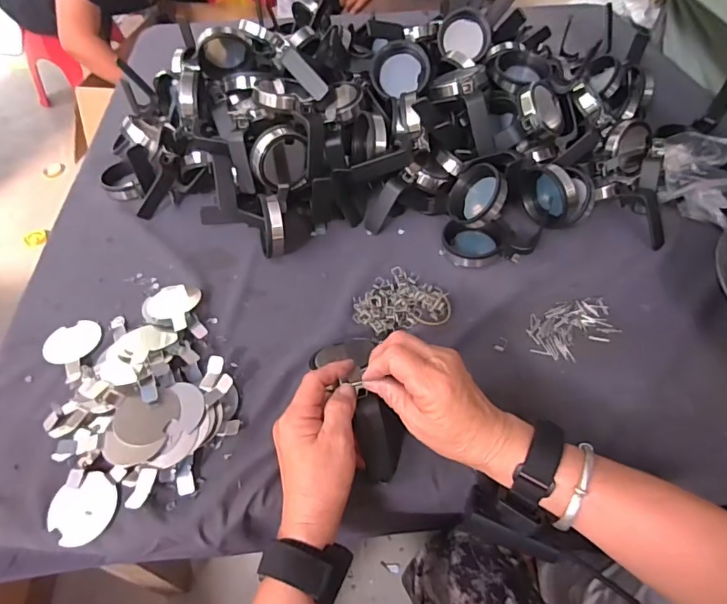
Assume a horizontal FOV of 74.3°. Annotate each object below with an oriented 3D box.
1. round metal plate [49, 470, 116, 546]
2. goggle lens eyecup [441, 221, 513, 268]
[{"bbox_3d":[-0.230,0.171,0.395,0.053,0.004,0.050,-1,61,2],"label":"round metal plate"},{"bbox_3d":[0.131,-0.071,0.565,0.074,0.030,0.041,5,51,4],"label":"goggle lens eyecup"}]

